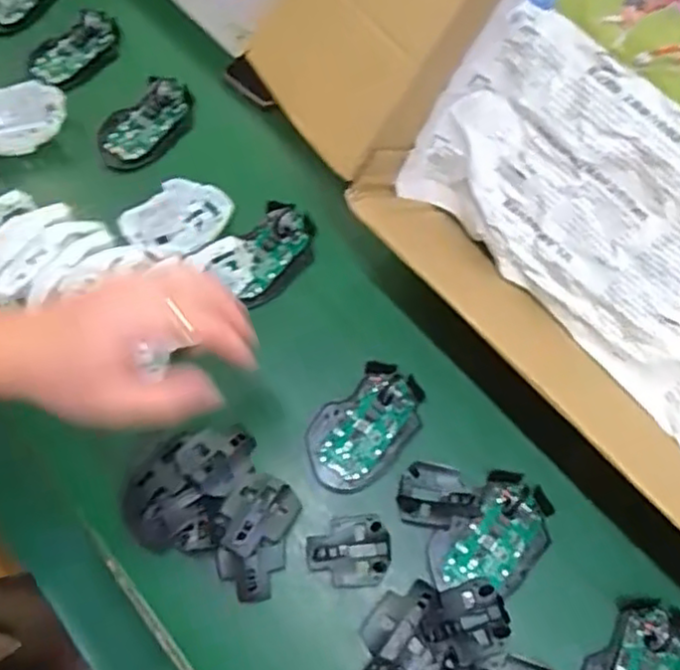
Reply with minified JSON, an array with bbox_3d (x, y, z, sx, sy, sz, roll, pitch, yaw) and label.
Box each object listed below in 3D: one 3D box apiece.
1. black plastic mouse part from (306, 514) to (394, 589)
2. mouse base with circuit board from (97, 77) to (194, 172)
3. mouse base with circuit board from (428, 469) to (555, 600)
[{"bbox_3d":[0.008,0.173,0.543,0.066,0.006,0.054,-6,67,0],"label":"black plastic mouse part"},{"bbox_3d":[-0.202,-0.222,0.706,0.068,0.017,0.113,37,74,16],"label":"mouse base with circuit board"},{"bbox_3d":[0.122,0.163,0.538,0.106,0.022,0.069,-43,72,-14],"label":"mouse base with circuit board"}]

